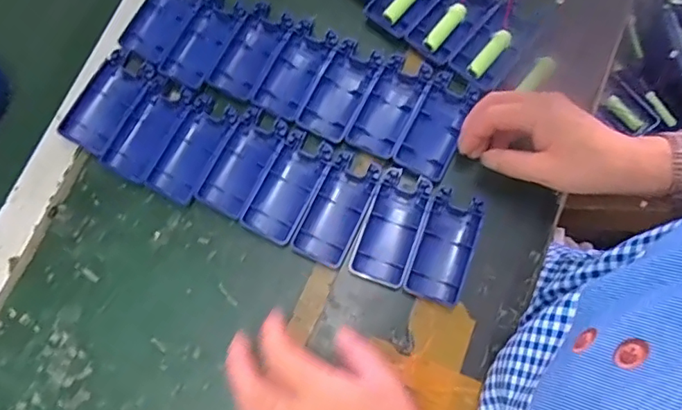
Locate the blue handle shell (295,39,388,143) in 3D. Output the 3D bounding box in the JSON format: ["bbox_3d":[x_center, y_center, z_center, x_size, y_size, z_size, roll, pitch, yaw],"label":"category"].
[{"bbox_3d":[0.000,-0.100,0.484,0.048,0.012,0.091,27,78,10],"label":"blue handle shell"}]

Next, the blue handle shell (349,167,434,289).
[{"bbox_3d":[0.042,0.018,0.455,0.045,0.015,0.093,18,77,8],"label":"blue handle shell"}]

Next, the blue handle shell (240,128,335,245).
[{"bbox_3d":[-0.043,-0.015,0.467,0.044,0.015,0.095,26,78,10],"label":"blue handle shell"}]

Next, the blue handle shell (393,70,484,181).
[{"bbox_3d":[0.084,-0.067,0.476,0.044,0.018,0.092,27,78,10],"label":"blue handle shell"}]

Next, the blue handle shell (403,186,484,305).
[{"bbox_3d":[0.086,0.034,0.450,0.043,0.018,0.089,18,77,8],"label":"blue handle shell"}]

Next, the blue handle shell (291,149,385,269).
[{"bbox_3d":[-0.002,0.003,0.460,0.046,0.014,0.094,25,78,10],"label":"blue handle shell"}]

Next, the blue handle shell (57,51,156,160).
[{"bbox_3d":[-0.209,-0.093,0.493,0.048,0.017,0.093,27,78,10],"label":"blue handle shell"}]

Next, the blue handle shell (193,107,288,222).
[{"bbox_3d":[-0.084,-0.036,0.474,0.046,0.018,0.092,27,78,10],"label":"blue handle shell"}]

